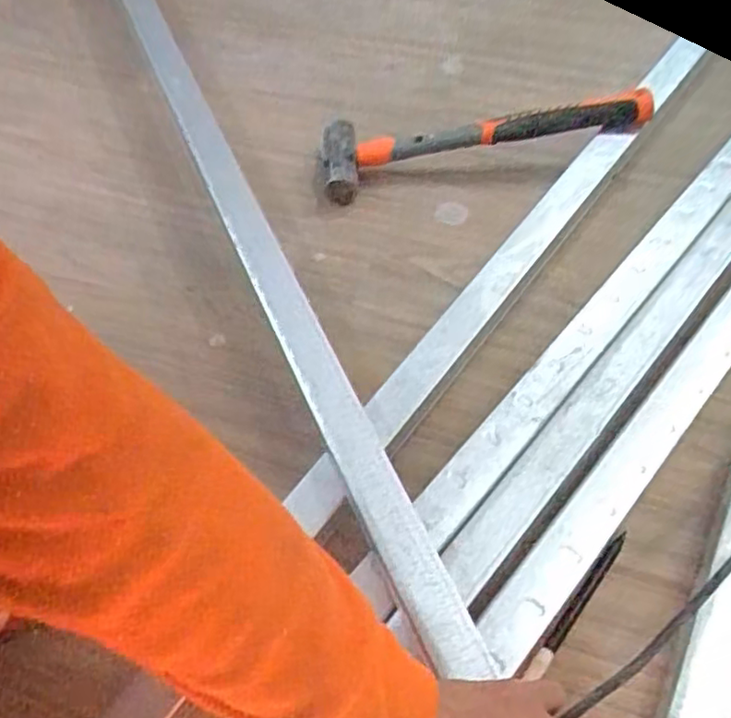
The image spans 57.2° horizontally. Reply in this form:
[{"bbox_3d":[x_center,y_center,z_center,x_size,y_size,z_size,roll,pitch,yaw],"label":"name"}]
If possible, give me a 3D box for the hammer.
[{"bbox_3d":[0.128,-0.252,0.750,0.358,0.068,0.095,-8,54,-2],"label":"hammer"}]

